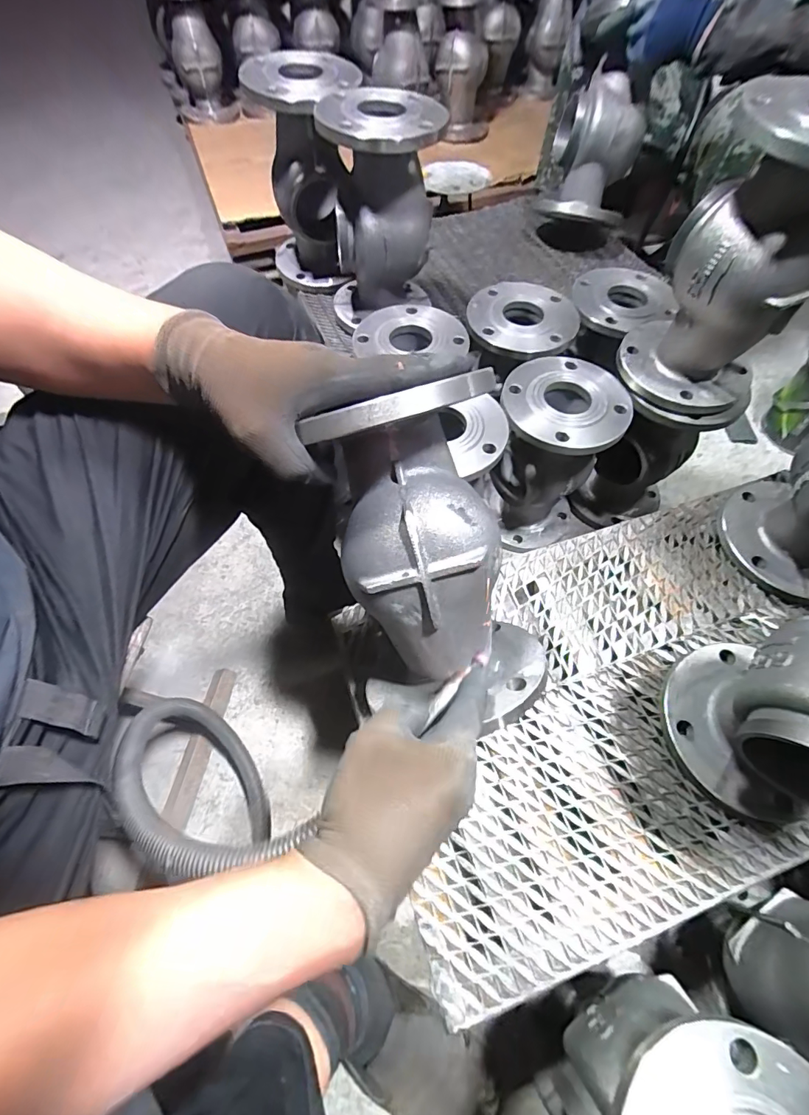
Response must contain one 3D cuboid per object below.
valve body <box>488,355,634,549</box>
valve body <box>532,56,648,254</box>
[{"bbox_3d":[0.228,-0.159,0.736,0.171,0.272,0.173,8,61,6],"label":"valve body"},{"bbox_3d":[0.374,-0.789,0.899,0.164,0.227,0.212,16,62,10],"label":"valve body"}]

